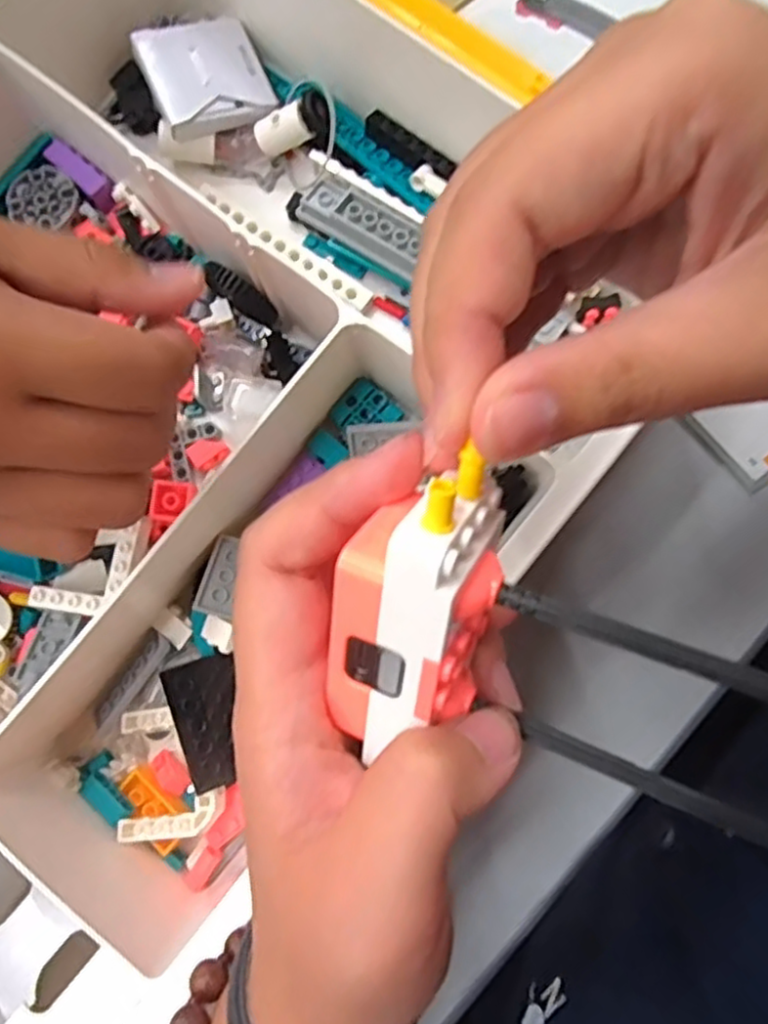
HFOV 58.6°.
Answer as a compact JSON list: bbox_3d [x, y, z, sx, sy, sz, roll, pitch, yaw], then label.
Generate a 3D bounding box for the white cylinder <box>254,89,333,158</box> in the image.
[{"bbox_3d":[-0.040,-0.168,0.299,0.037,0.014,0.016,-5,74,30],"label":"white cylinder"}]

